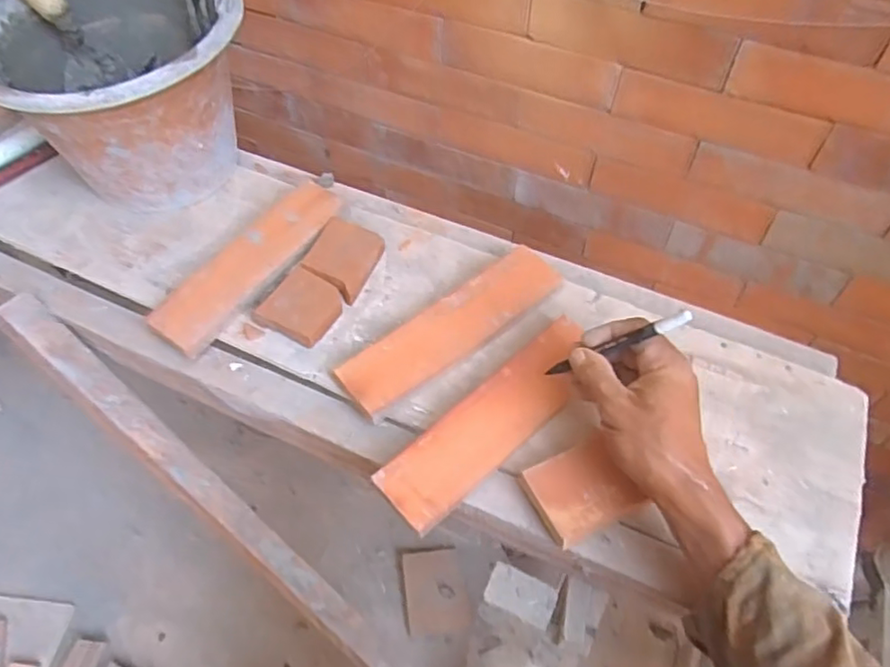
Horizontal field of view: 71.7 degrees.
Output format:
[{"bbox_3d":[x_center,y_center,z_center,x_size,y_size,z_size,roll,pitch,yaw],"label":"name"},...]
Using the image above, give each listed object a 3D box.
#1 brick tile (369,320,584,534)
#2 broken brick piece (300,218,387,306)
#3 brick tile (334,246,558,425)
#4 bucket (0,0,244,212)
[{"bbox_3d":[0.043,0.067,0.503,0.060,0.014,0.216,39,66,24],"label":"brick tile"},{"bbox_3d":[-0.100,-0.074,0.608,0.069,0.022,0.074,25,58,16],"label":"broken brick piece"},{"bbox_3d":[0.009,-0.007,0.557,0.221,0.015,0.063,-37,65,-18],"label":"brick tile"},{"bbox_3d":[-0.315,-0.251,0.625,0.232,0.176,0.233,0,55,0],"label":"bucket"}]

